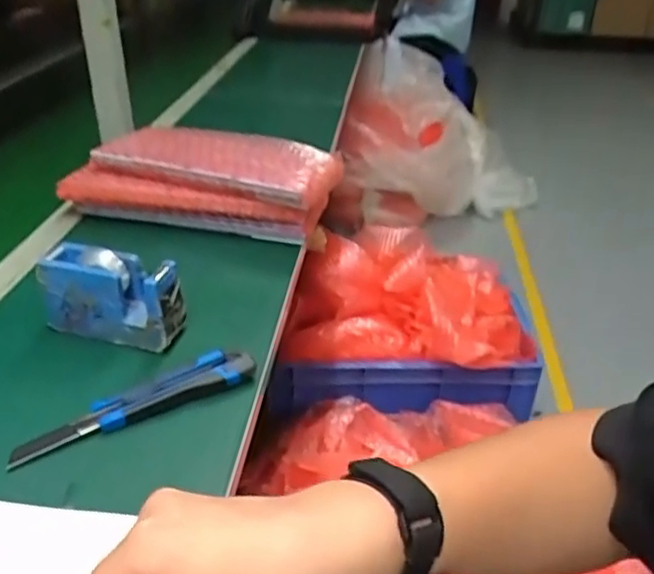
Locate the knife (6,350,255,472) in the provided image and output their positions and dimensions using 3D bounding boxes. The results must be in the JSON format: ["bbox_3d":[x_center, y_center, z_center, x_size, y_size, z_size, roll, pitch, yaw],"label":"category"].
[{"bbox_3d":[-0.161,0.096,0.567,0.207,0.020,0.030,-18,36,-28],"label":"knife"}]

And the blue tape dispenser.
[{"bbox_3d":[-0.209,0.009,0.648,0.131,0.083,0.050,9,32,12],"label":"blue tape dispenser"}]

